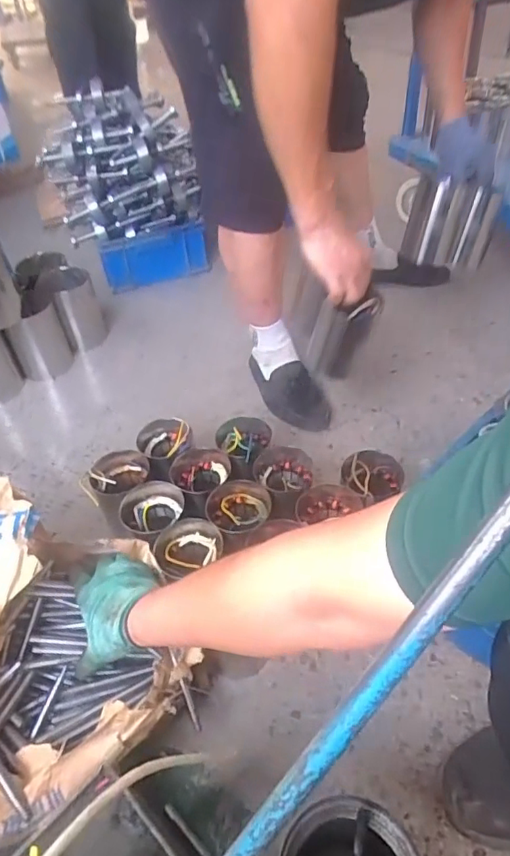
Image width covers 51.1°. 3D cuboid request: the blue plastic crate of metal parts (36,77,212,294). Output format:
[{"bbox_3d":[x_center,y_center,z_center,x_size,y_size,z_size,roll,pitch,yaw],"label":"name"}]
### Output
[{"bbox_3d":[-0.347,-0.683,1.490,0.385,0.411,0.364,-10,44,-5],"label":"blue plastic crate of metal parts"}]

